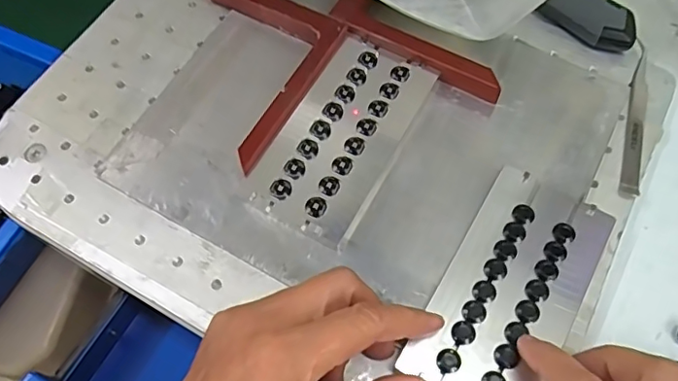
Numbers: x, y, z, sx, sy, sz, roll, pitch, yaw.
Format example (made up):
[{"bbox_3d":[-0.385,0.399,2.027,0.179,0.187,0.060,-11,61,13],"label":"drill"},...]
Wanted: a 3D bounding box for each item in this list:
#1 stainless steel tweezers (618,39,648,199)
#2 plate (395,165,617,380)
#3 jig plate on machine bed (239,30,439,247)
[{"bbox_3d":[0.175,-0.044,0.320,0.011,0.004,0.110,16,66,7],"label":"stainless steel tweezers"},{"bbox_3d":[0.084,0.049,0.265,0.062,0.004,0.122,29,68,13],"label":"plate"},{"bbox_3d":[0.002,-0.032,0.309,0.060,0.011,0.123,27,68,12],"label":"jig plate on machine bed"}]

